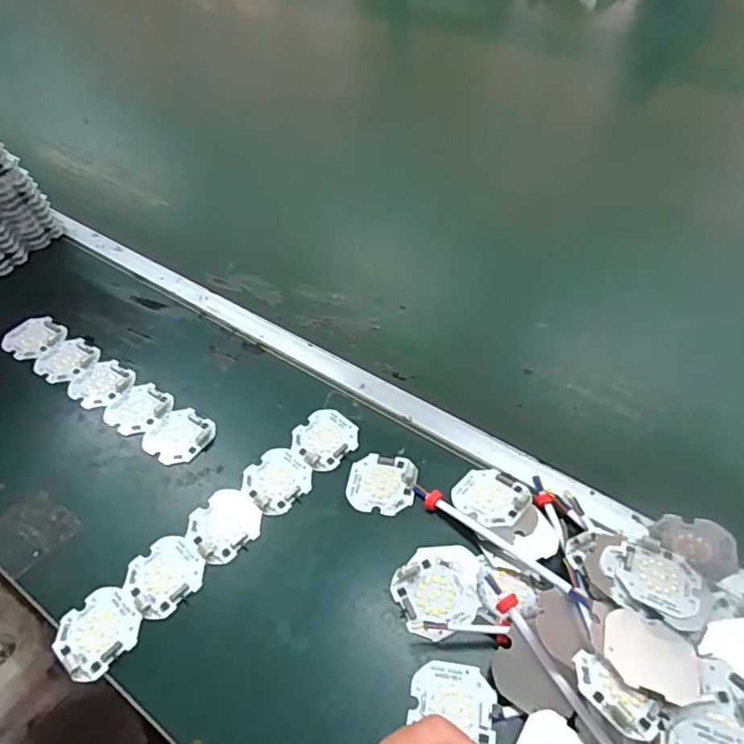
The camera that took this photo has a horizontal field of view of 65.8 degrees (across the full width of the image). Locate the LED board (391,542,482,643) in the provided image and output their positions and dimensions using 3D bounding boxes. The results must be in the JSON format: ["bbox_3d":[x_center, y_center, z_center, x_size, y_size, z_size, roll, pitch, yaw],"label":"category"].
[{"bbox_3d":[0.044,0.135,0.361,0.057,0.007,0.048,-30,54,-21],"label":"LED board"}]

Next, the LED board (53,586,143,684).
[{"bbox_3d":[-0.167,0.158,0.353,0.046,0.004,0.049,34,58,28],"label":"LED board"}]

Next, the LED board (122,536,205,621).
[{"bbox_3d":[-0.134,0.131,0.373,0.047,0.004,0.045,-38,57,-26],"label":"LED board"}]

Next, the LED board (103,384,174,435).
[{"bbox_3d":[-0.189,0.029,0.464,0.046,0.004,0.047,27,55,24],"label":"LED board"}]

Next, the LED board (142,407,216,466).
[{"bbox_3d":[-0.149,0.049,0.444,0.044,0.004,0.047,27,55,24],"label":"LED board"}]

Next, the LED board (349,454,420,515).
[{"bbox_3d":[0.007,0.079,0.413,0.047,0.004,0.047,6,50,9],"label":"LED board"}]

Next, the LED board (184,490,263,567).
[{"bbox_3d":[-0.102,0.104,0.396,0.047,0.004,0.047,35,59,29],"label":"LED board"}]

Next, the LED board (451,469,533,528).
[{"bbox_3d":[0.083,0.086,0.397,0.047,0.008,0.046,34,59,28],"label":"LED board"}]

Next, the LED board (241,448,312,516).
[{"bbox_3d":[-0.069,0.077,0.416,0.046,0.004,0.045,34,59,28],"label":"LED board"}]

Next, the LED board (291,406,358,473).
[{"bbox_3d":[-0.036,0.050,0.439,0.046,0.004,0.046,36,59,29],"label":"LED board"}]

